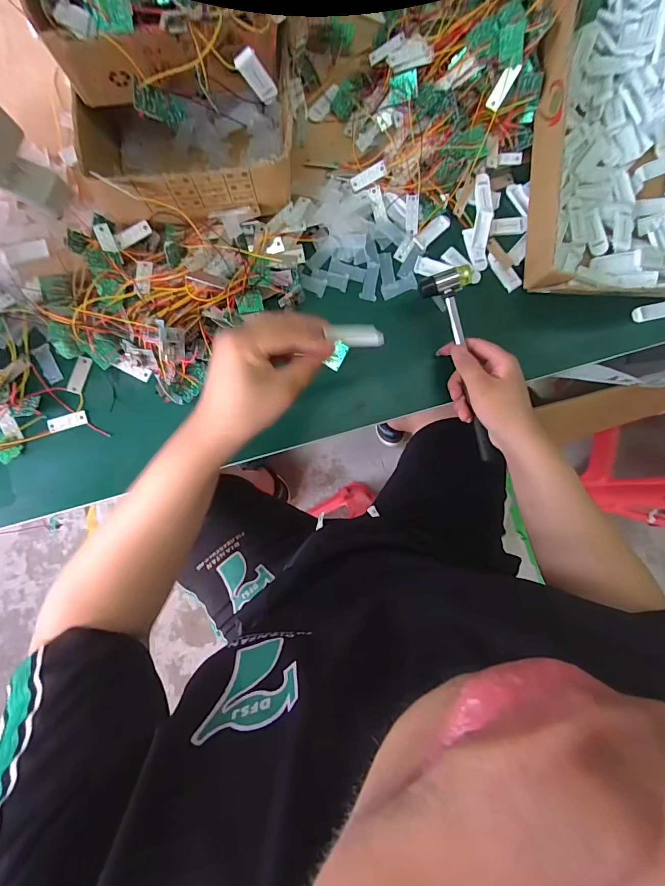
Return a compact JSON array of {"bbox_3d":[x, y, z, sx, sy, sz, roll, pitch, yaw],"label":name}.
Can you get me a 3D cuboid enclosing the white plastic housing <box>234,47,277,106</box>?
[{"bbox_3d":[-0.076,-0.375,0.398,0.020,0.054,0.012,-7,85,26],"label":"white plastic housing"}]

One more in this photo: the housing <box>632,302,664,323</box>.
[{"bbox_3d":[0.428,-0.174,0.513,0.050,0.009,0.022,-11,86,13],"label":"housing"}]

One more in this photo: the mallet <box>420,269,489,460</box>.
[{"bbox_3d":[0.160,-0.090,0.469,0.057,0.023,0.232,-16,98,-4],"label":"mallet"}]

